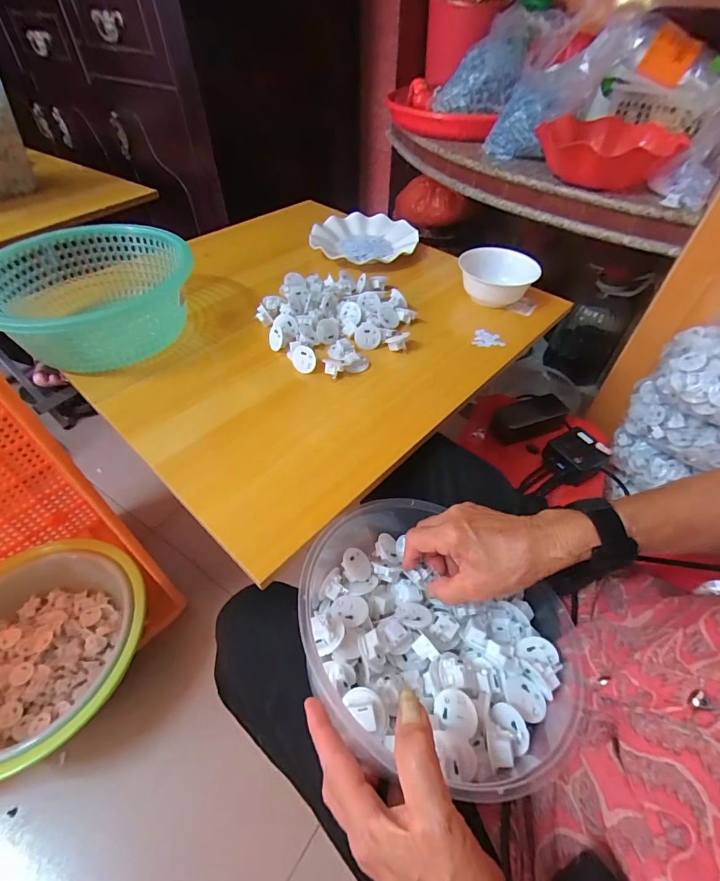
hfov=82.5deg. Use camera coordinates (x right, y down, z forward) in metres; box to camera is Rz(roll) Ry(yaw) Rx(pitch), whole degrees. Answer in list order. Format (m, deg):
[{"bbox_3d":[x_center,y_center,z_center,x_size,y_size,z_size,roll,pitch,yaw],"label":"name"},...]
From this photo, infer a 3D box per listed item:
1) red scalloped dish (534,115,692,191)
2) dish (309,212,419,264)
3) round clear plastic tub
[{"bbox_3d":[0.412,-0.492,0.695,0.219,0.063,0.214,15,55,6],"label":"red scalloped dish"},{"bbox_3d":[0.007,-0.356,0.719,0.179,0.029,0.158,3,54,-3],"label":"dish"},{"bbox_3d":[0.063,0.150,0.348,0.224,0.101,0.209,38,60,20],"label":"round clear plastic tub"}]

